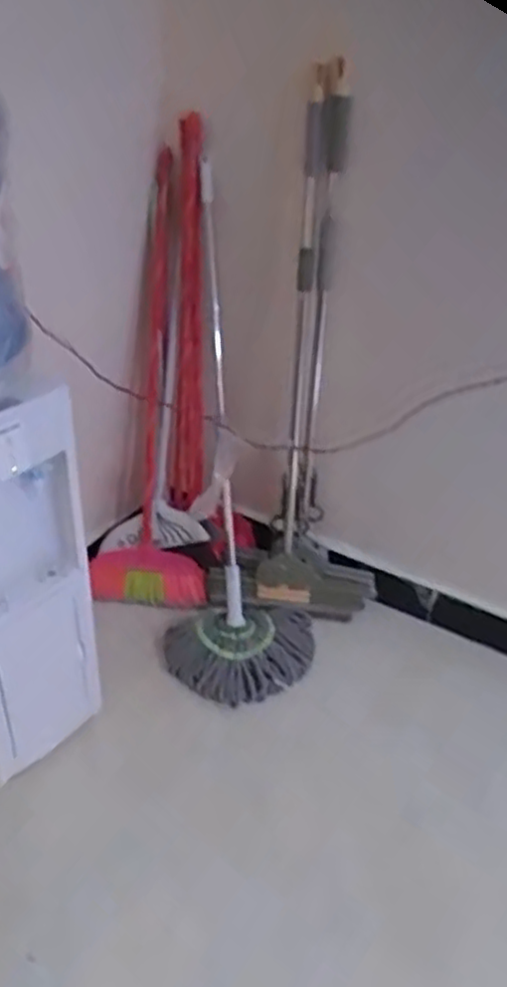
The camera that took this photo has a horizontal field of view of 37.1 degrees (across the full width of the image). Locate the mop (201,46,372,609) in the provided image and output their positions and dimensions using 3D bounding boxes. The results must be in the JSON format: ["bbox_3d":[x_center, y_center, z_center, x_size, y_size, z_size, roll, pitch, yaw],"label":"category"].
[{"bbox_3d":[0.123,-0.287,1.692,0.406,1.209,0.181,3,14,-2],"label":"mop"}]

